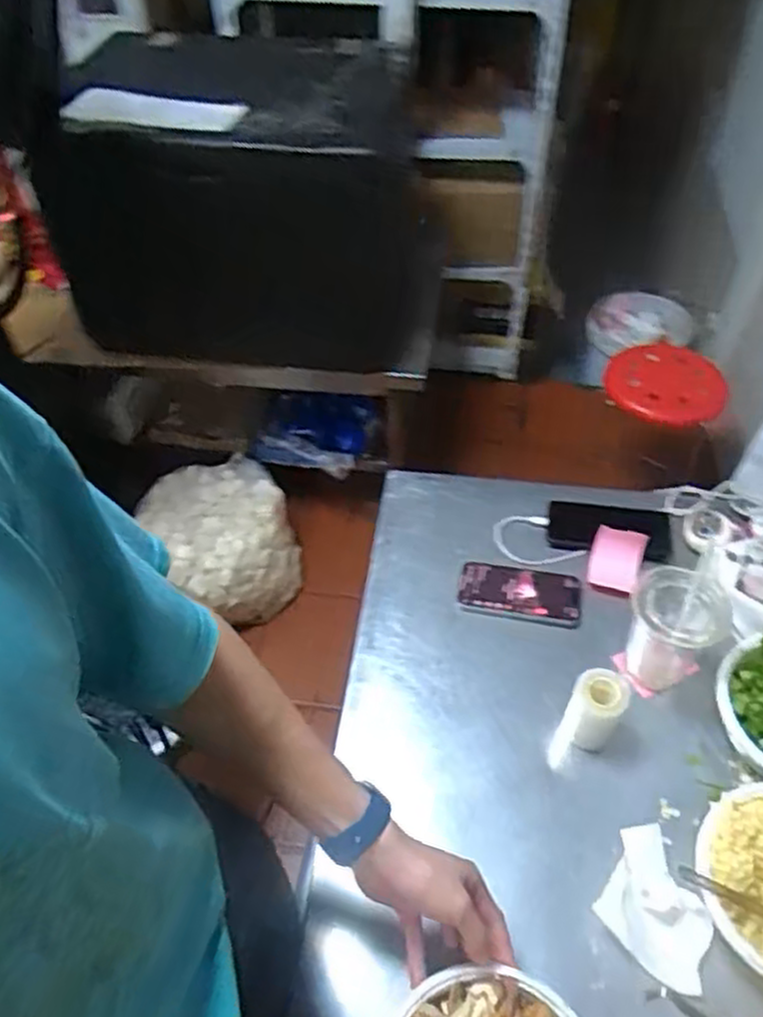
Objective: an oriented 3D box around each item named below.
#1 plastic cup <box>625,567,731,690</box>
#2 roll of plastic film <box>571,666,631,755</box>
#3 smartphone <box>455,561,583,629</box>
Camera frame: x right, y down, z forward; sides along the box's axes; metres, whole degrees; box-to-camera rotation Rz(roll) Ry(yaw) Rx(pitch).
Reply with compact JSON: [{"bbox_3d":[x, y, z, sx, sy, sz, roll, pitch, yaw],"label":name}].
[{"bbox_3d":[0.309,0.124,0.800,0.089,0.114,0.082,0,49,0],"label":"plastic cup"},{"bbox_3d":[0.218,0.206,0.769,0.053,0.084,0.053,0,49,0],"label":"roll of plastic film"},{"bbox_3d":[0.168,0.102,0.915,0.146,0.015,0.073,10,50,9],"label":"smartphone"}]

